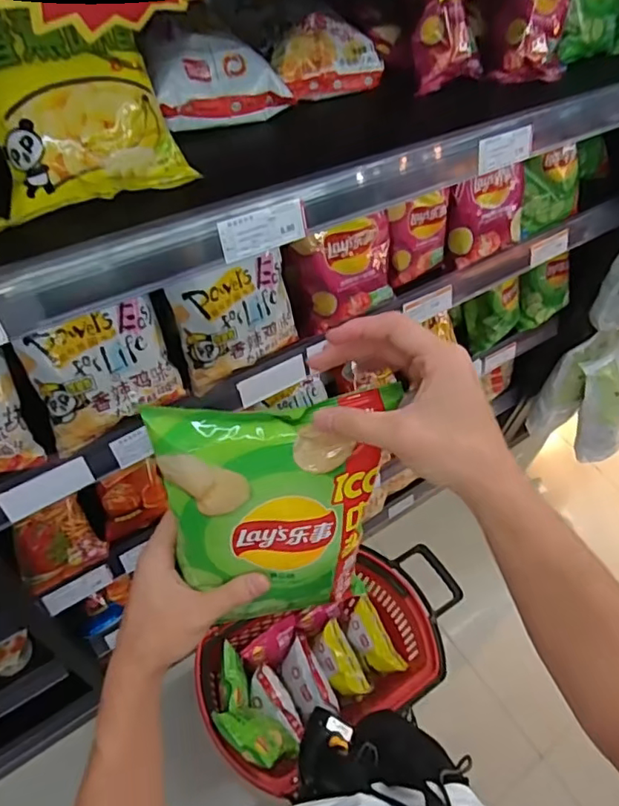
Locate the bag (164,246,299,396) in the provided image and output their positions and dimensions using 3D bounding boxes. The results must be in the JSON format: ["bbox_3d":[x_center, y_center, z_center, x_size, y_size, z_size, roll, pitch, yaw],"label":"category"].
[{"bbox_3d":[-0.087,-0.102,0.663,0.143,0.142,0.050,-30,39,-26],"label":"bag"}]

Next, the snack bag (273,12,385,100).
[{"bbox_3d":[0.019,-0.397,0.639,0.133,0.064,0.053,-23,58,-21],"label":"snack bag"}]

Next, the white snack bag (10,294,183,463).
[{"bbox_3d":[-0.222,-0.034,0.610,0.150,0.141,0.050,-25,28,-25],"label":"white snack bag"}]

